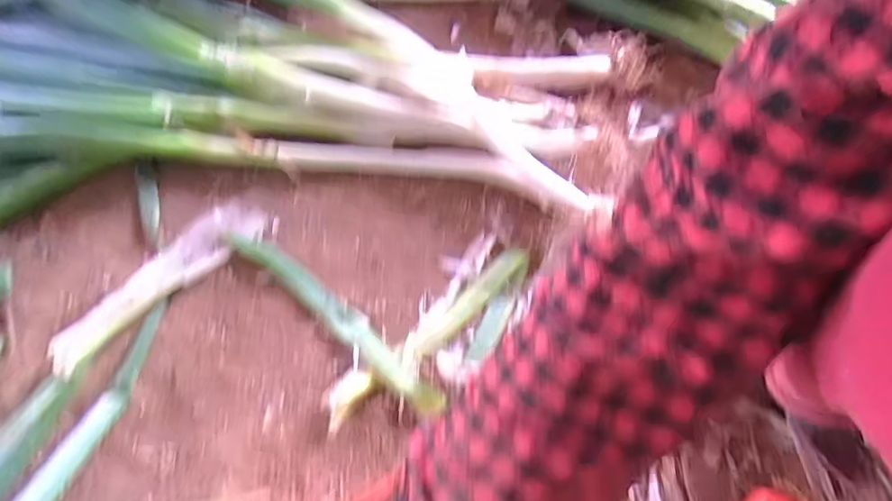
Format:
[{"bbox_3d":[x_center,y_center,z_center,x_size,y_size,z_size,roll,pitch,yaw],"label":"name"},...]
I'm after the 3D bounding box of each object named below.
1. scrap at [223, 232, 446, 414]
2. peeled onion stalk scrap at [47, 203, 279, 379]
[{"bbox_3d":[-0.102,0.054,0.470,0.253,0.011,0.028,37,68,15],"label":"scrap"},{"bbox_3d":[-0.259,0.022,0.480,0.213,0.017,0.055,-40,72,-19],"label":"peeled onion stalk scrap"}]

